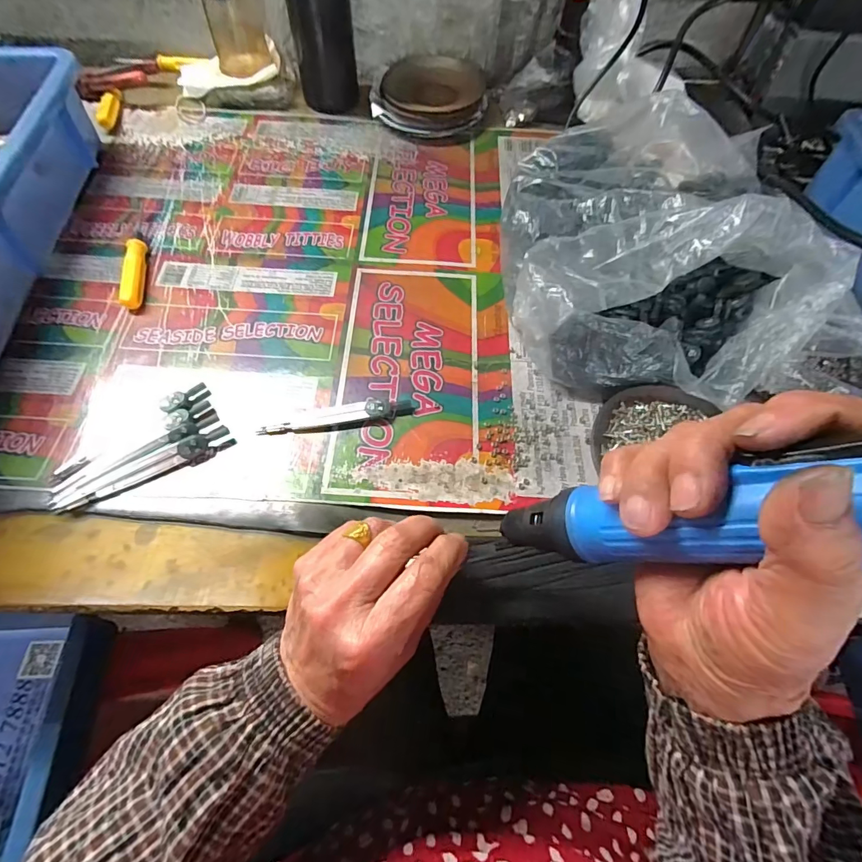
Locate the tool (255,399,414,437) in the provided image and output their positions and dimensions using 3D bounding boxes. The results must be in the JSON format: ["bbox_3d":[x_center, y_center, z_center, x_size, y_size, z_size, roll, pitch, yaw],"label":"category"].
[{"bbox_3d":[-0.069,-0.012,0.325,0.111,0.008,0.018,-9,64,-7],"label":"tool"}]

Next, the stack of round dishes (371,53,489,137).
[{"bbox_3d":[-0.001,-0.394,0.513,0.129,0.028,0.125,5,63,-1],"label":"stack of round dishes"}]

